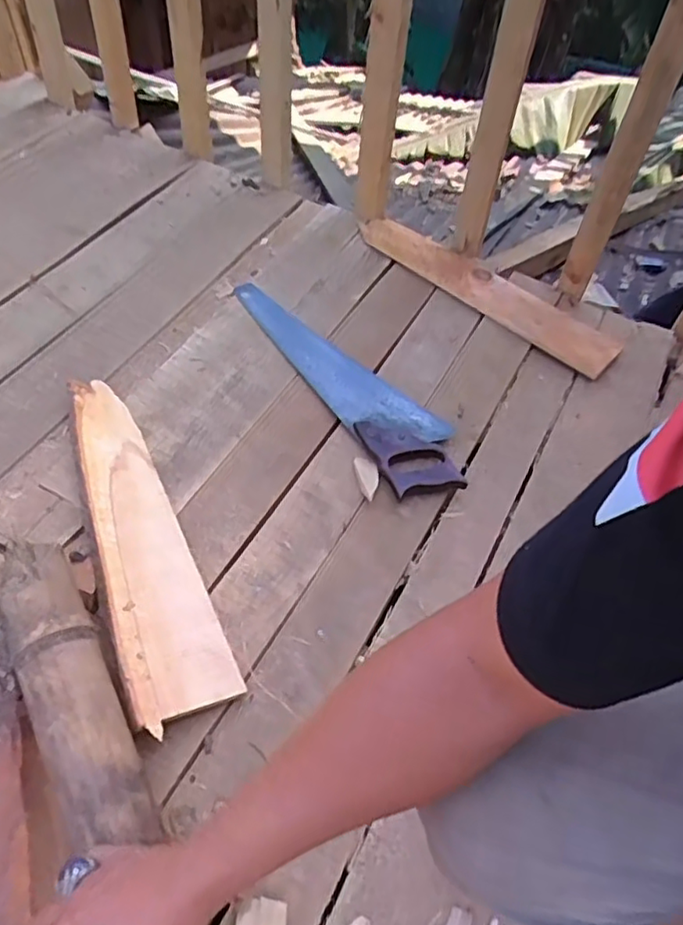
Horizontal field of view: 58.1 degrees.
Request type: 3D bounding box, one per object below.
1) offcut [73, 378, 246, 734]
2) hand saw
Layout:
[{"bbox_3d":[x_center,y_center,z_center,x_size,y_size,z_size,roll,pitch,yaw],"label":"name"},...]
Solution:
[{"bbox_3d":[-0.251,0.074,0.731,0.108,0.044,0.475,-20,56,-19],"label":"offcut"},{"bbox_3d":[0.010,-0.134,0.922,0.122,0.028,0.486,-25,58,-22],"label":"hand saw"}]

